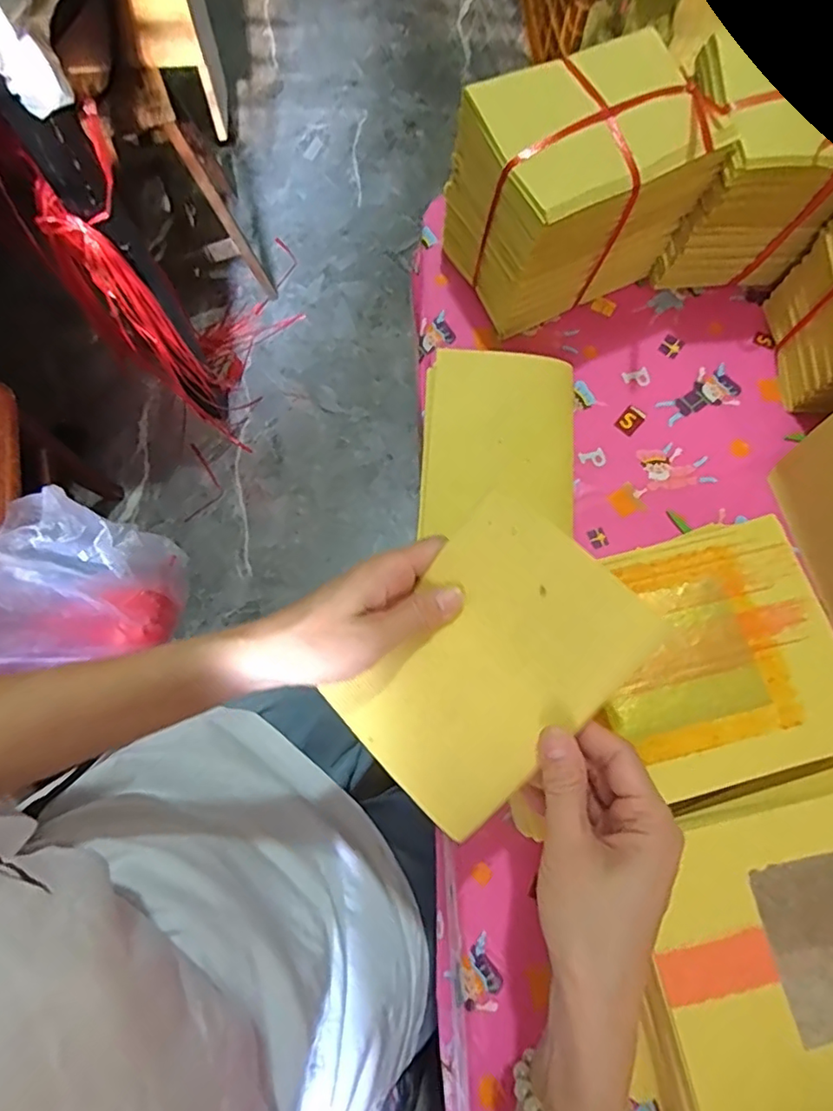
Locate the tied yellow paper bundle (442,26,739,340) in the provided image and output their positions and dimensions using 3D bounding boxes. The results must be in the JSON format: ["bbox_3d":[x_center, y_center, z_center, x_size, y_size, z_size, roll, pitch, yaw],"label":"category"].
[{"bbox_3d":[0.129,-0.292,0.470,0.164,0.147,0.116,-25,75,-8],"label":"tied yellow paper bundle"}]

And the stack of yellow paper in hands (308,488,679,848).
[{"bbox_3d":[0.036,0.059,0.311,0.113,0.010,0.159,43,98,16],"label":"stack of yellow paper in hands"}]

